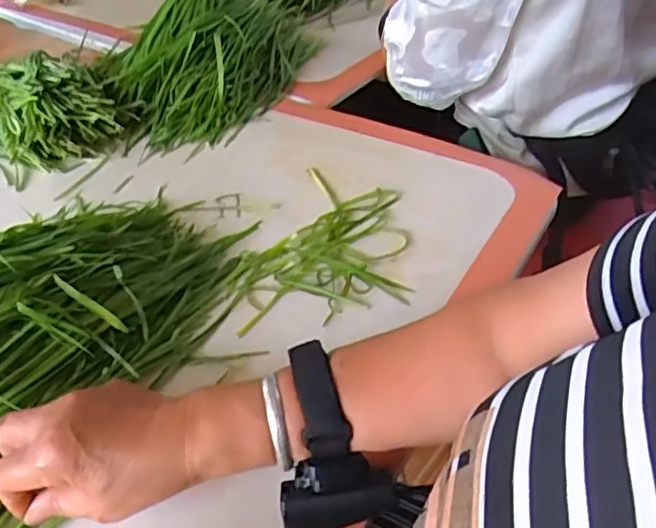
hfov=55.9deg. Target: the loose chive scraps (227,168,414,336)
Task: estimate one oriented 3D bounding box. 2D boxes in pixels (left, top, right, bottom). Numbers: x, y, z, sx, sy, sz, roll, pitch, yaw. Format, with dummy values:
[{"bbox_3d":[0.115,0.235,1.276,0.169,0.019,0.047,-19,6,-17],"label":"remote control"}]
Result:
[{"bbox_3d":[-0.006,-0.023,0.579,0.153,0.009,0.202,-2,42,3],"label":"loose chive scraps"}]

